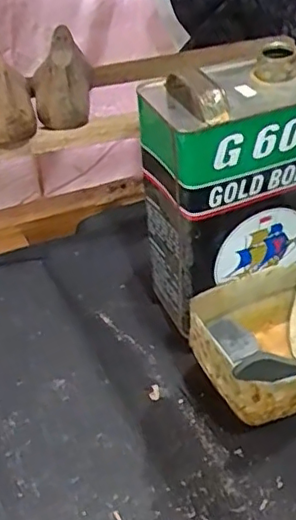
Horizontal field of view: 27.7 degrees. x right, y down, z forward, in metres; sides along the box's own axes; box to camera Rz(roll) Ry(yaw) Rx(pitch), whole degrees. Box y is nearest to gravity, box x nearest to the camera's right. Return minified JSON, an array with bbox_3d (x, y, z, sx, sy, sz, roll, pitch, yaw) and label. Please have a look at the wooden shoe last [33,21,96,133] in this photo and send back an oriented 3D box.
[{"bbox_3d":[-0.094,-0.193,0.621,0.066,0.057,0.121,-4,58,-3],"label":"wooden shoe last"}]

